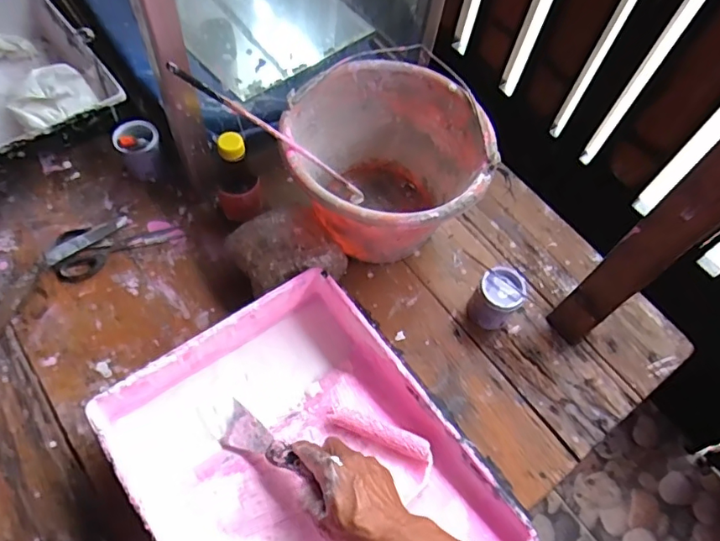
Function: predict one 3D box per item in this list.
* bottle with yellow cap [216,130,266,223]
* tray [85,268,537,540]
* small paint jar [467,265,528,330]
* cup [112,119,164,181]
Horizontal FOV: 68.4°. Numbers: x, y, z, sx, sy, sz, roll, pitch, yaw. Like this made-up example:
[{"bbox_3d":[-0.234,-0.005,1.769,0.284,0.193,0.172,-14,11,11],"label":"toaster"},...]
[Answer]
[{"bbox_3d":[-0.153,-0.116,0.665,0.057,0.135,0.053,-11,62,-11],"label":"bottle with yellow cap"},{"bbox_3d":[-0.053,0.201,0.524,0.278,0.069,0.348,-32,68,-20],"label":"tray"},{"bbox_3d":[0.169,0.034,0.654,0.053,0.068,0.052,2,65,-5],"label":"small paint jar"},{"bbox_3d":[-0.303,-0.167,0.734,0.055,0.063,0.056,2,65,-5],"label":"cup"}]

